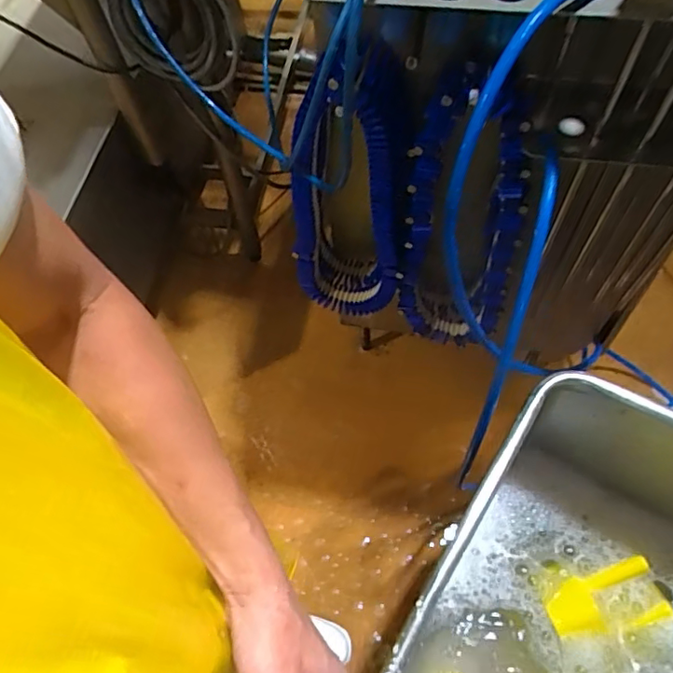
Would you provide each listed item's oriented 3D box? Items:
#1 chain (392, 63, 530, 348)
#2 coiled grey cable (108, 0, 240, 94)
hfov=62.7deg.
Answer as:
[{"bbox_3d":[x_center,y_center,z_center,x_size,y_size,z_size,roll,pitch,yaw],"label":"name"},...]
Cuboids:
[{"bbox_3d":[0.182,-0.135,0.821,0.163,0.511,0.093,25,64,16],"label":"chain"},{"bbox_3d":[-0.298,-0.553,0.996,0.230,0.239,0.048,-2,60,2],"label":"coiled grey cable"}]

